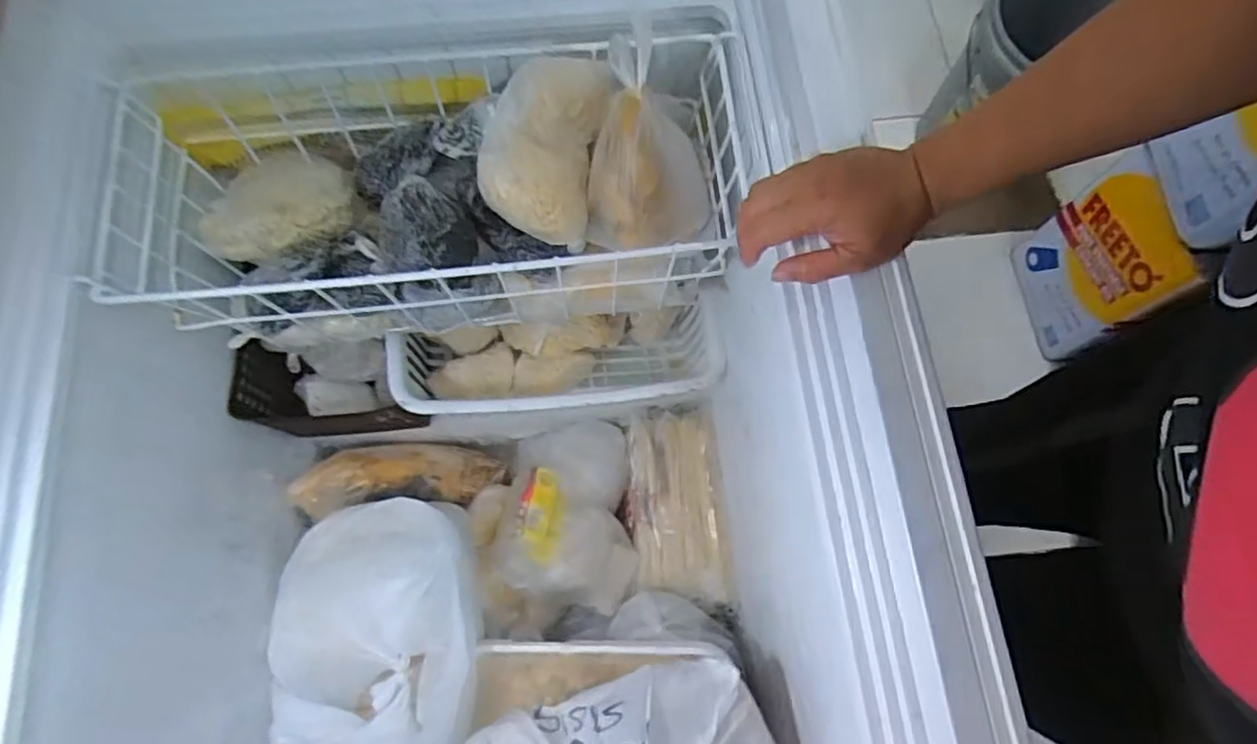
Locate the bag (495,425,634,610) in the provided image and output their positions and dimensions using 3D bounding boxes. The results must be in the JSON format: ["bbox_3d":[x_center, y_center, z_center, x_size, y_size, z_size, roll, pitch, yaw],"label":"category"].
[{"bbox_3d":[-0.078,0.178,0.860,0.167,0.098,0.233,1,72,-1],"label":"bag"}]

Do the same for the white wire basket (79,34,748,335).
[{"bbox_3d":[-0.163,-0.164,0.629,0.525,0.167,0.226,-6,72,-4],"label":"white wire basket"}]

